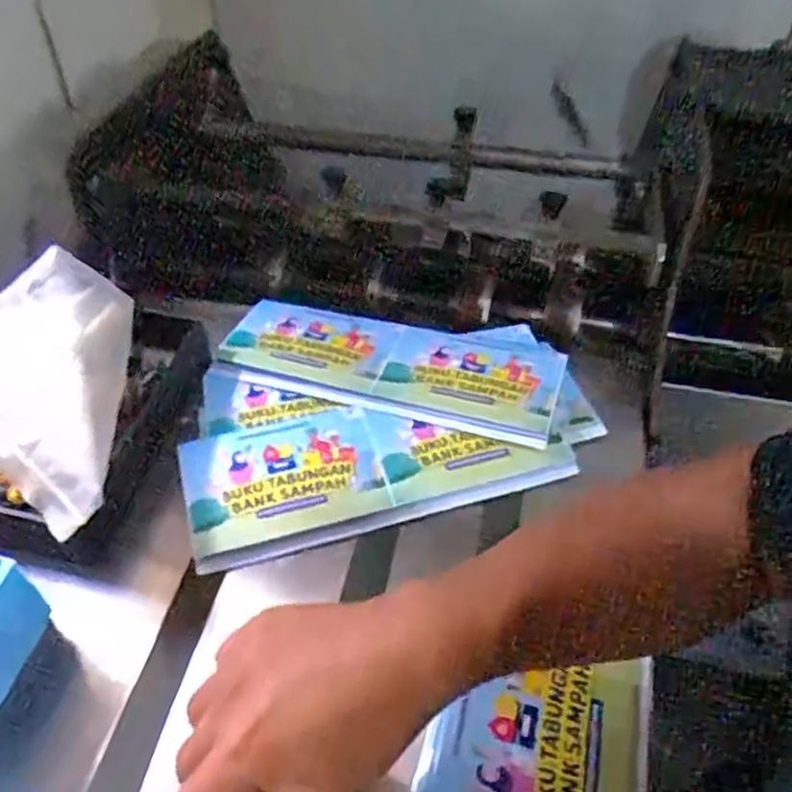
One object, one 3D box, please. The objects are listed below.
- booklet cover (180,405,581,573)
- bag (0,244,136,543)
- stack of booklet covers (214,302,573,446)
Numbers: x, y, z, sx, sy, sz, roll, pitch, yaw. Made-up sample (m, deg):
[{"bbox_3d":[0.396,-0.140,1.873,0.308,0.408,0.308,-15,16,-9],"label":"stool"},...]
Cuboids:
[{"bbox_3d":[-0.018,0.048,0.584,0.296,0.014,0.116,-11,46,-11],"label":"booklet cover"},{"bbox_3d":[-0.267,-0.008,0.526,0.125,0.057,0.223,-6,45,-6],"label":"bag"},{"bbox_3d":[-0.007,-0.032,0.655,0.303,0.011,0.113,13,47,15],"label":"stack of booklet covers"}]

